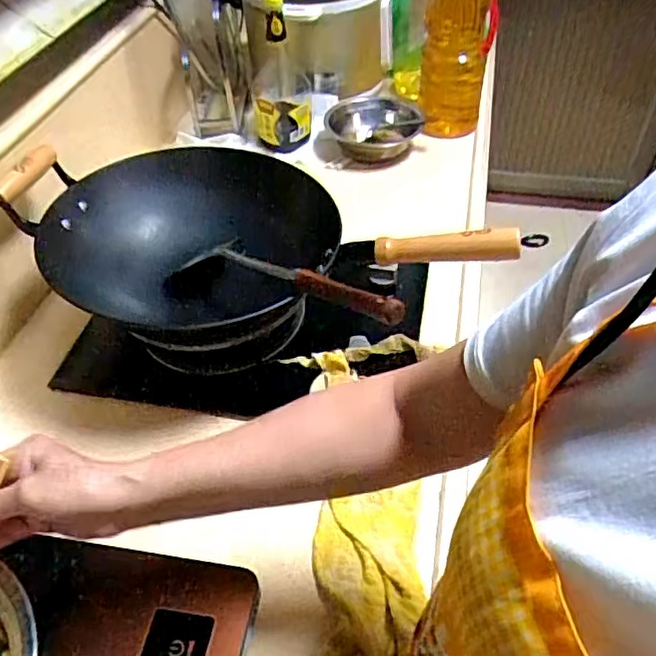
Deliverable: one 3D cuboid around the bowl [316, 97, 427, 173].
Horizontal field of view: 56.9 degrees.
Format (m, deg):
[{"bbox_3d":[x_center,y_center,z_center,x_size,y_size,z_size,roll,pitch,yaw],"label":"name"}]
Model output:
[{"bbox_3d":[0.067,-0.365,1.114,0.185,0.063,0.174,-2,46,2],"label":"bowl"}]

